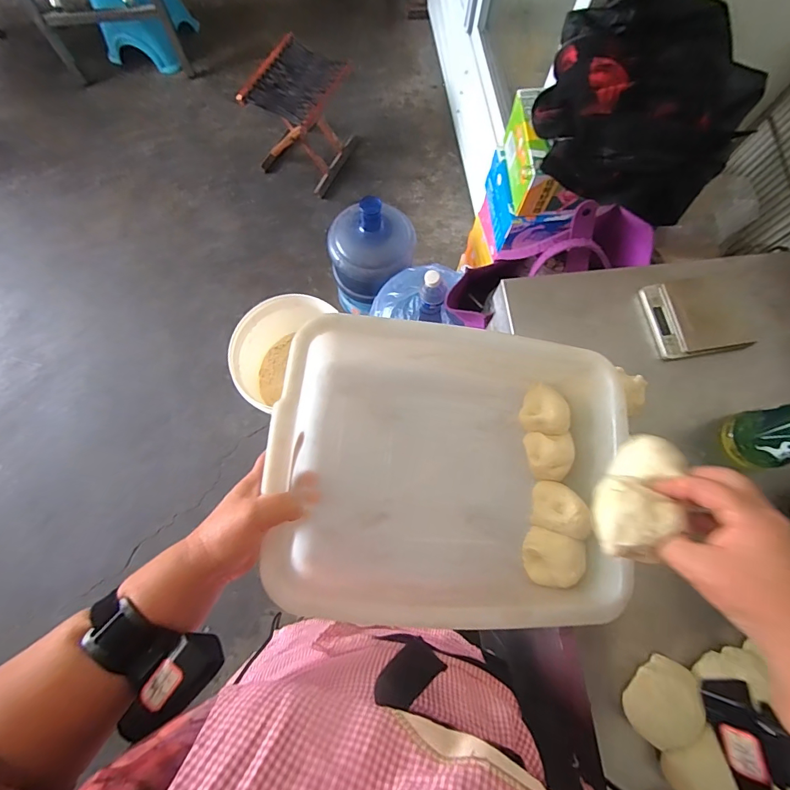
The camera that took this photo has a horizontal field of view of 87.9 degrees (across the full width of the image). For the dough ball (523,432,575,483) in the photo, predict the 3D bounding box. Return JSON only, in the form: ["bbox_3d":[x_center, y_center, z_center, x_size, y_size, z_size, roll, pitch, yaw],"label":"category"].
[{"bbox_3d":[0.175,0.070,0.464,0.053,0.056,0.052,0,76,-1],"label":"dough ball"}]

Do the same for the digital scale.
[{"bbox_3d":[0.401,-0.107,0.544,0.128,0.019,0.108,-9,76,-3],"label":"digital scale"}]

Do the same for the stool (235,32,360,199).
[{"bbox_3d":[-0.314,-0.945,1.413,0.271,0.291,0.303,26,77,5],"label":"stool"}]

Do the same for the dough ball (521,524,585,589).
[{"bbox_3d":[0.167,0.175,0.435,0.053,0.055,0.054,0,76,-1],"label":"dough ball"}]

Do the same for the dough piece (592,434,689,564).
[{"bbox_3d":[0.195,0.080,0.327,0.055,0.035,0.102,29,66,6],"label":"dough piece"}]

